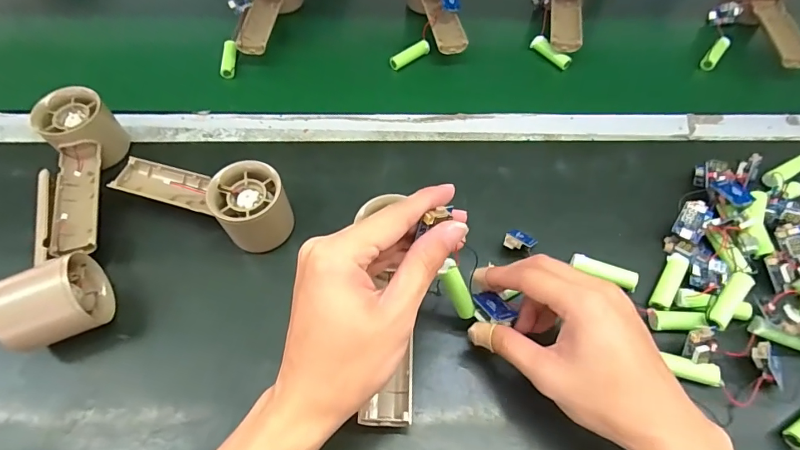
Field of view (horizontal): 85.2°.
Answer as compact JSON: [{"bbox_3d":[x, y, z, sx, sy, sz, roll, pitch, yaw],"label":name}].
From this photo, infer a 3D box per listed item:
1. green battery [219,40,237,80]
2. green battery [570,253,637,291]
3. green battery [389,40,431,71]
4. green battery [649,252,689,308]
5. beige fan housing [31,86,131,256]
[{"bbox_3d":[-0.193,-0.188,0.494,0.014,0.014,0.050,-2,74,-1],"label":"green battery"},{"bbox_3d":[0.163,0.038,0.351,0.049,0.014,0.016,25,63,15],"label":"green battery"},{"bbox_3d":[0.011,-0.195,0.498,0.053,0.011,0.013,-34,64,-19],"label":"green battery"},{"bbox_3d":[0.211,0.044,0.340,0.015,0.012,0.051,29,64,17],"label":"green battery"},{"bbox_3d":[-0.280,-0.042,0.374,0.049,0.062,0.148,-10,60,-5],"label":"beige fan housing"}]

